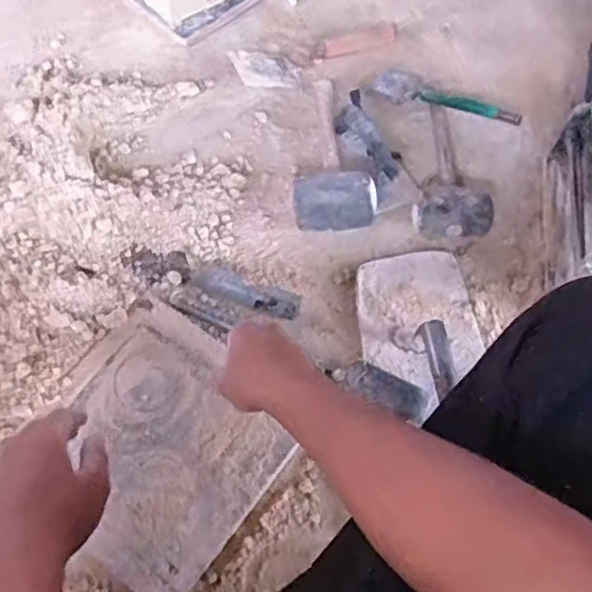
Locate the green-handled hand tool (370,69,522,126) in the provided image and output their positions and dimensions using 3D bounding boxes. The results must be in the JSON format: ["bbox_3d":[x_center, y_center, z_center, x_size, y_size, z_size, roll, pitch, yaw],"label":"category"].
[{"bbox_3d":[0.207,-0.272,0.874,0.063,0.023,0.226,-41,50,-19],"label":"green-handled hand tool"}]

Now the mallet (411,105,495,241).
[{"bbox_3d":[0.192,-0.166,0.823,0.093,0.058,0.217,3,51,0],"label":"mallet"}]

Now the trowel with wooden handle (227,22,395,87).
[{"bbox_3d":[0.039,-0.360,0.944,0.268,0.042,0.061,-20,64,-11],"label":"trowel with wooden handle"}]

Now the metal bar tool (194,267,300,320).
[{"bbox_3d":[-0.056,-0.007,0.740,0.126,0.028,0.038,25,65,11],"label":"metal bar tool"}]

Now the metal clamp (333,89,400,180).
[{"bbox_3d":[0.096,-0.209,0.835,0.045,0.045,0.145,-25,66,-13],"label":"metal clamp"}]

